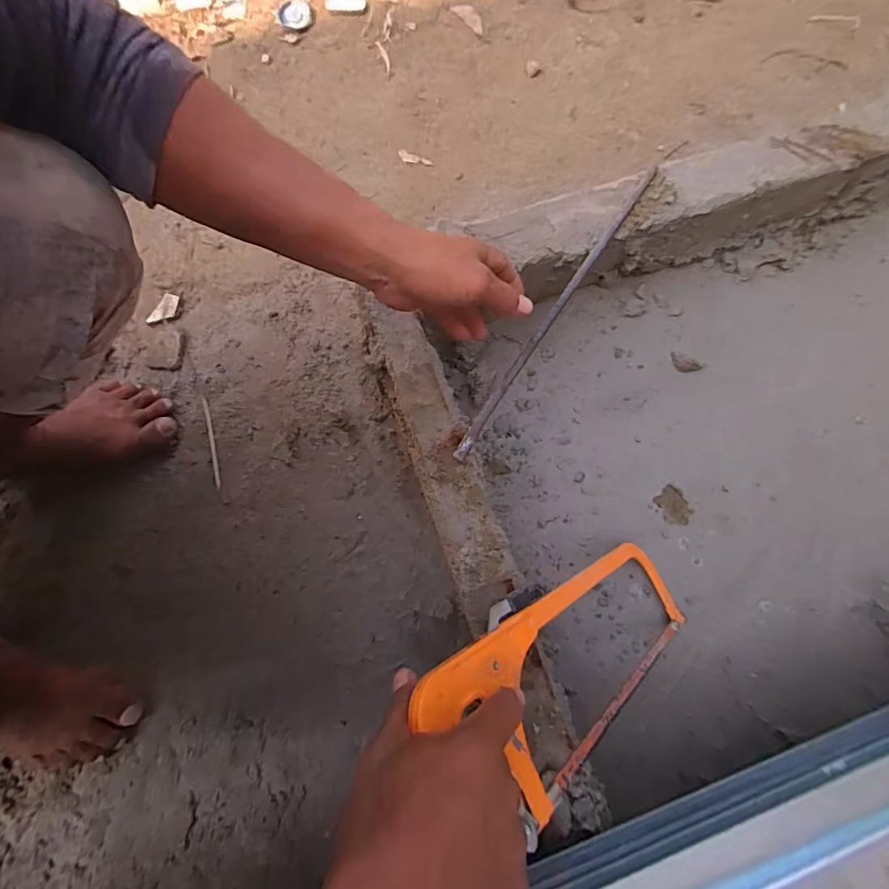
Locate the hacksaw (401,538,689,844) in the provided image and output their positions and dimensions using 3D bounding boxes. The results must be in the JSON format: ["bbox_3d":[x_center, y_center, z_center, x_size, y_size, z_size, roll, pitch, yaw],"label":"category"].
[{"bbox_3d":[0.131,0.186,0.422,0.029,0.409,0.137,-19,76,40],"label":"hacksaw"}]

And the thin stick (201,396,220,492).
[{"bbox_3d":[-0.306,-0.002,0.616,0.008,0.006,0.127,-14,79,-4],"label":"thin stick"}]

